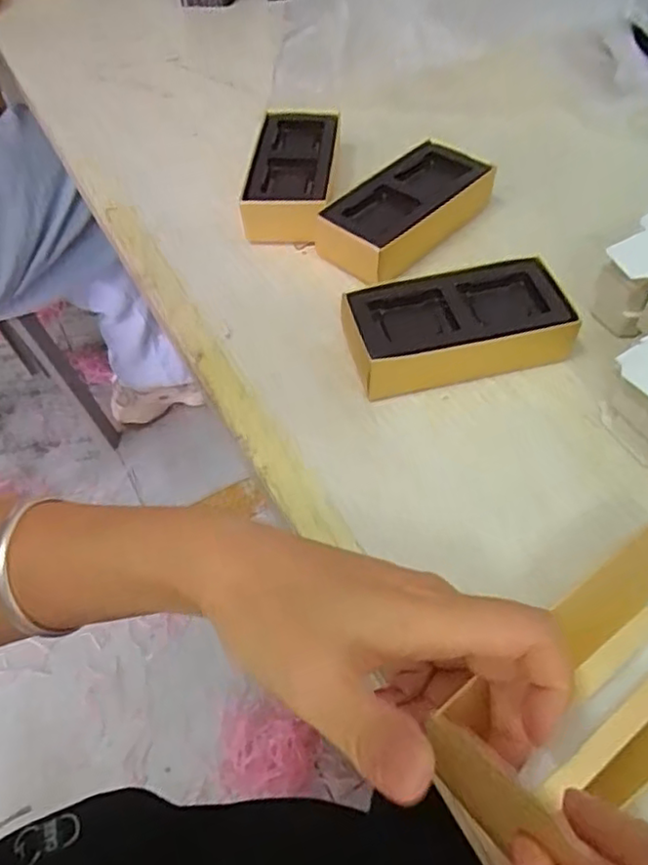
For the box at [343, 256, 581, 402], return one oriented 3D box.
[{"bbox_3d":[0.071,-0.057,0.355,0.118,0.036,0.056,-11,54,-5],"label":"box"}]

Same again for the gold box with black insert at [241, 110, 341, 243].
[{"bbox_3d":[-0.020,-0.179,0.449,0.056,0.034,0.111,3,54,5],"label":"gold box with black insert"}]

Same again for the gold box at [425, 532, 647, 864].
[{"bbox_3d":[0.124,0.088,0.252,0.187,0.025,0.066,-30,58,-18],"label":"gold box"}]

